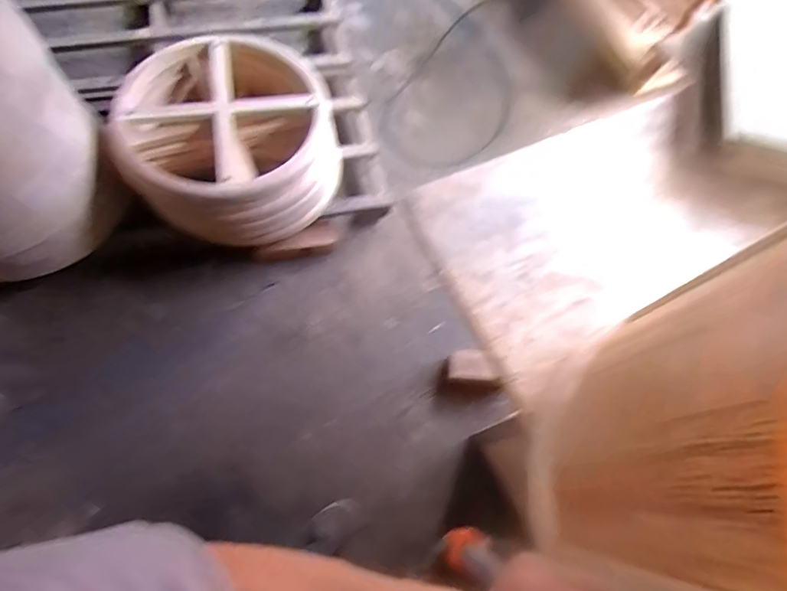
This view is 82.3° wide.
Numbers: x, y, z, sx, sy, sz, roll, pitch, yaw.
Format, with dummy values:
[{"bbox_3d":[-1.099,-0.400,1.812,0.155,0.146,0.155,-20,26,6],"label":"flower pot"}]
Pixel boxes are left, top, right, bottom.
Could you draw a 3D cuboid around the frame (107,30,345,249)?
[{"bbox_3d":[-0.487,-0.497,1.464,0.620,0.415,0.619,2,68,-5],"label":"frame"}]

